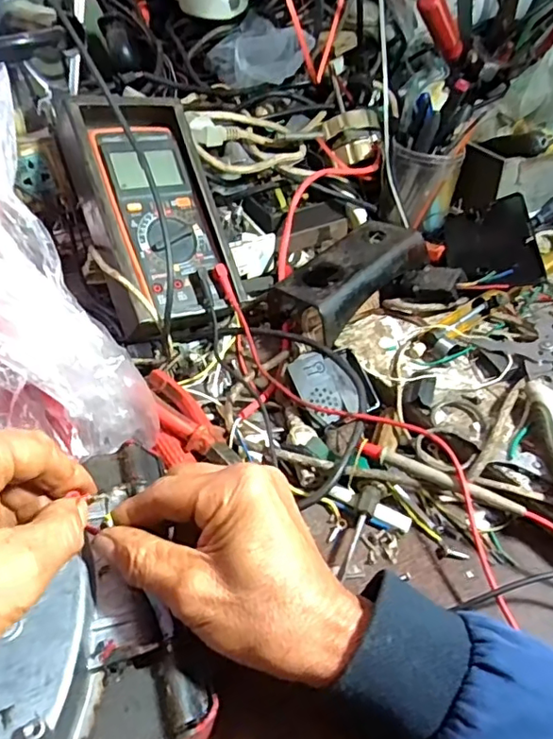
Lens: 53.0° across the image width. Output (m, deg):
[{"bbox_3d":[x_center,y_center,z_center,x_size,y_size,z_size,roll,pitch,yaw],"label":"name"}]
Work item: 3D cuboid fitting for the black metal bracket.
[{"bbox_3d":[0.070,-0.091,0.507,0.069,0.032,0.148,31,51,31],"label":"black metal bracket"}]

